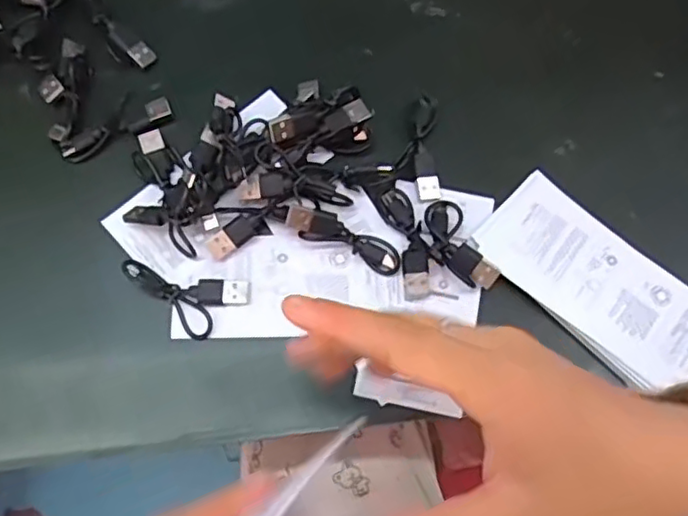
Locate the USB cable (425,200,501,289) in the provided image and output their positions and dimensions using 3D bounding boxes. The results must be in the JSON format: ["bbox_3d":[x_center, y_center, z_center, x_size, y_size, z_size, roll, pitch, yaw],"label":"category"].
[{"bbox_3d":[0.059,-0.007,0.340,0.024,0.009,0.052,-22,75,-8],"label":"USB cable"}]

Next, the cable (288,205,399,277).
[{"bbox_3d":[0.001,-0.010,0.339,0.062,0.016,0.017,23,74,6],"label":"cable"}]

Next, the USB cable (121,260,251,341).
[{"bbox_3d":[-0.082,0.022,0.330,0.063,0.011,0.033,9,73,2],"label":"USB cable"}]

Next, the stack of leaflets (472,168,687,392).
[{"bbox_3d":[0.131,0.013,0.339,0.123,0.007,0.059,42,77,11],"label":"stack of leaflets"}]

